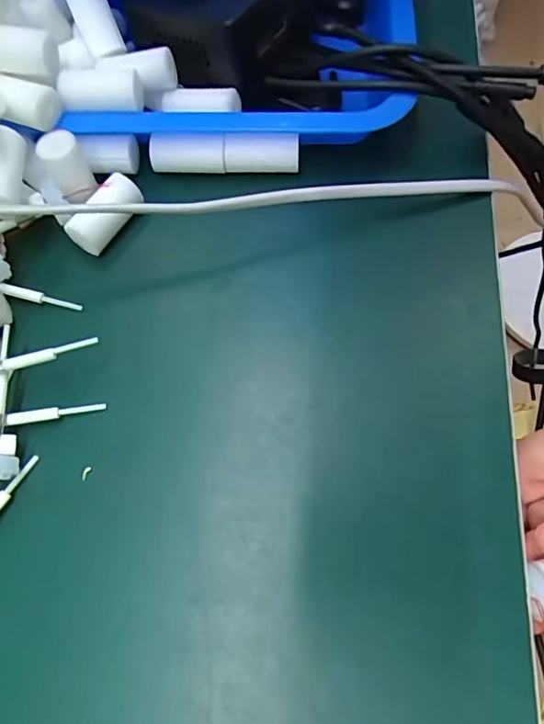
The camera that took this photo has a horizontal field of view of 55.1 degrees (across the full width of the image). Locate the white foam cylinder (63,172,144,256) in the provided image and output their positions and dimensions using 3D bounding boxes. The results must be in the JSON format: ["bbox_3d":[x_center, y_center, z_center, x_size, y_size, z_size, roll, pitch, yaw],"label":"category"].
[{"bbox_3d":[-0.083,-0.075,0.266,0.018,0.020,0.041,35,71,16],"label":"white foam cylinder"}]

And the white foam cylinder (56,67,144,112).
[{"bbox_3d":[-0.088,-0.139,0.270,0.041,0.020,0.022,-3,65,-1],"label":"white foam cylinder"}]

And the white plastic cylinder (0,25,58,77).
[{"bbox_3d":[-0.127,-0.150,0.249,0.042,0.016,0.017,7,66,4],"label":"white plastic cylinder"}]

